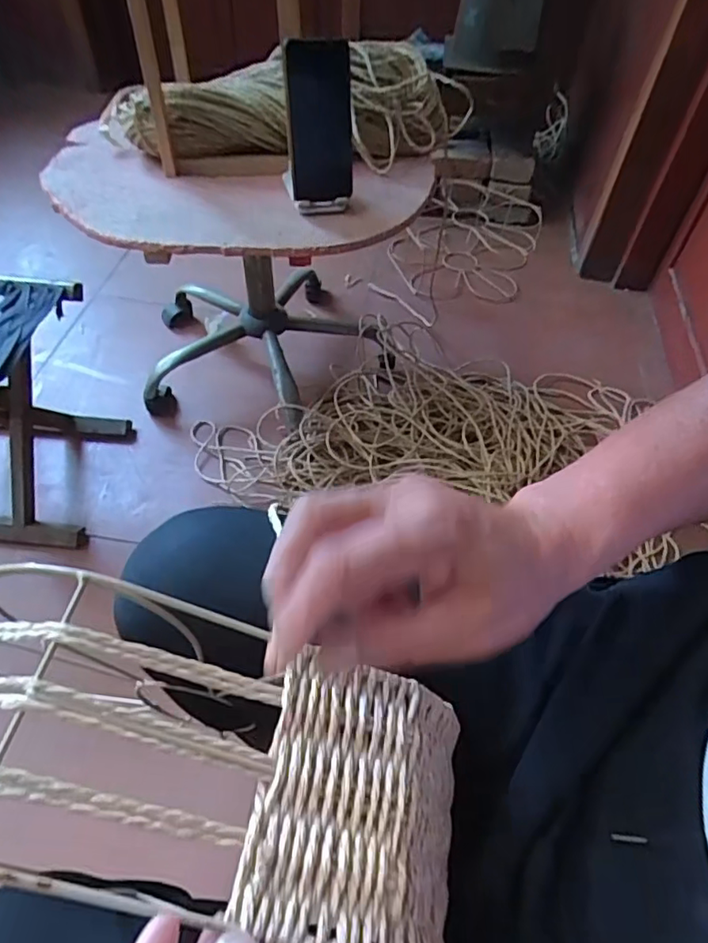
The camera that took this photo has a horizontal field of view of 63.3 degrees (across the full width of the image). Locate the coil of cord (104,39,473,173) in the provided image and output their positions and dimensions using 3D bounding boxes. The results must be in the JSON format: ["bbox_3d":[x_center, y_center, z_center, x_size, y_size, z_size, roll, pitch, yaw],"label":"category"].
[{"bbox_3d":[-0.093,-0.514,0.785,0.502,0.129,0.137,-3,52,-5],"label":"coil of cord"}]

